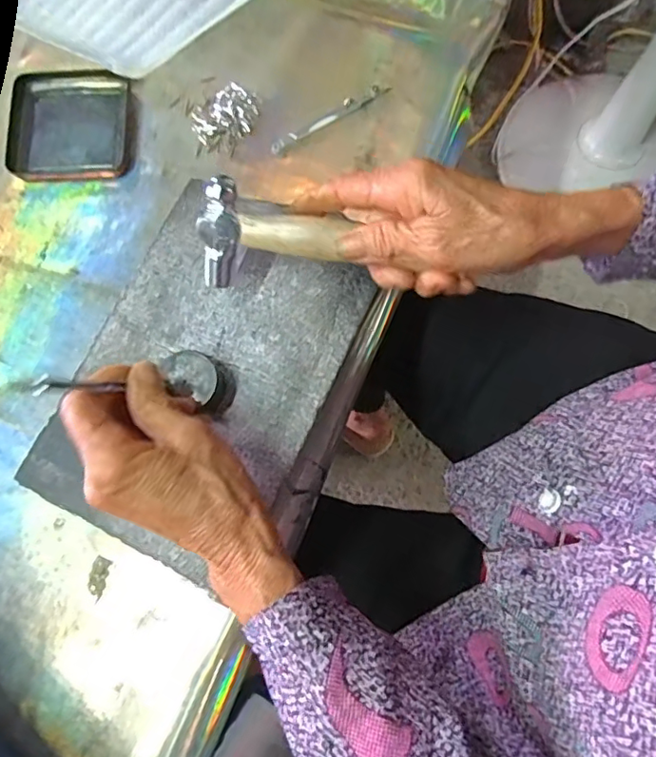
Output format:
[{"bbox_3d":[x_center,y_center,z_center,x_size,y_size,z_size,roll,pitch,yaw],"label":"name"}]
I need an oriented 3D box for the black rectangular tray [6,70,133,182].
[{"bbox_3d":[-0.217,-0.214,0.456,0.100,0.013,0.099,-4,75,3],"label":"black rectangular tray"}]

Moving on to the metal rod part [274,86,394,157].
[{"bbox_3d":[0.001,-0.213,0.441,0.105,0.008,0.014,-32,76,-5],"label":"metal rod part"}]

